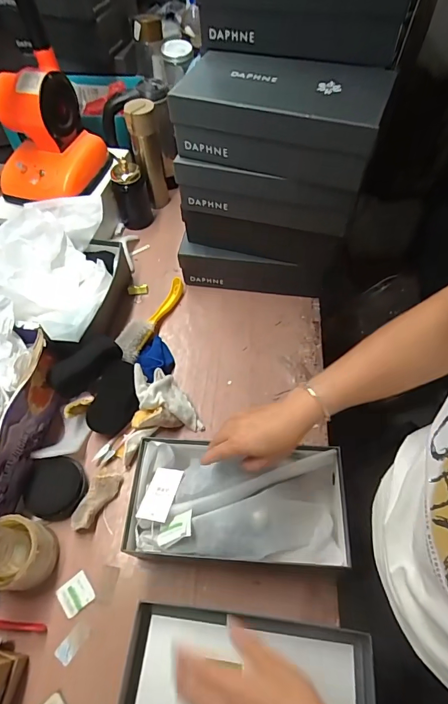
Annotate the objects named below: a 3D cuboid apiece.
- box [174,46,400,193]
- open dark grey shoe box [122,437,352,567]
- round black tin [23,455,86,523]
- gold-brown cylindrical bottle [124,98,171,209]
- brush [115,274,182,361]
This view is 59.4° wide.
[{"bbox_3d":[0.086,-0.359,0.596,0.285,0.097,0.159,17,59,13],"label":"box"},{"bbox_3d":[0.019,0.216,0.569,0.297,0.091,0.159,3,57,2],"label":"open dark grey shoe box"},{"bbox_3d":[-0.264,0.211,0.615,0.086,0.028,0.092,5,61,-12],"label":"round black tin"},{"bbox_3d":[-0.174,-0.454,0.924,0.069,0.238,0.067,-1,57,2],"label":"gold-brown cylindrical bottle"},{"bbox_3d":[-0.146,-0.067,0.794,0.047,0.055,0.235,19,60,14],"label":"brush"}]

